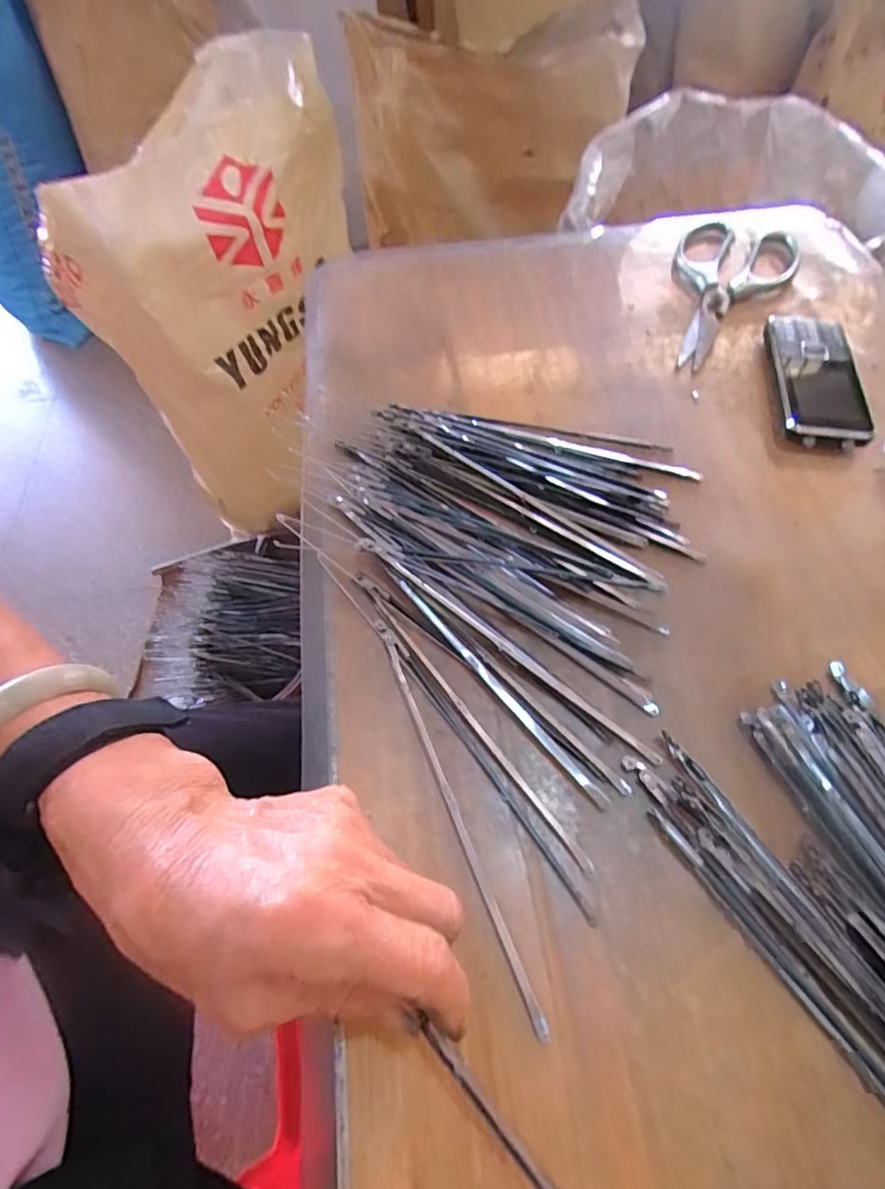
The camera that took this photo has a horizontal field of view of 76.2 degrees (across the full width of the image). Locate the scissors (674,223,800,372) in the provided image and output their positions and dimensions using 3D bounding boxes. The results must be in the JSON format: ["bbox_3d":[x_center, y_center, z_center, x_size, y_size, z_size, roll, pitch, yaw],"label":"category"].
[{"bbox_3d":[0.226,-0.243,0.449,0.093,0.011,0.190,20,61,13],"label":"scissors"}]

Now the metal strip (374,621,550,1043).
[{"bbox_3d":[0.003,0.090,0.259,0.007,0.004,0.191,-20,60,-10],"label":"metal strip"}]

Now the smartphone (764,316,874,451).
[{"bbox_3d":[0.255,-0.149,0.390,0.059,0.019,0.127,7,59,5],"label":"smartphone"}]

